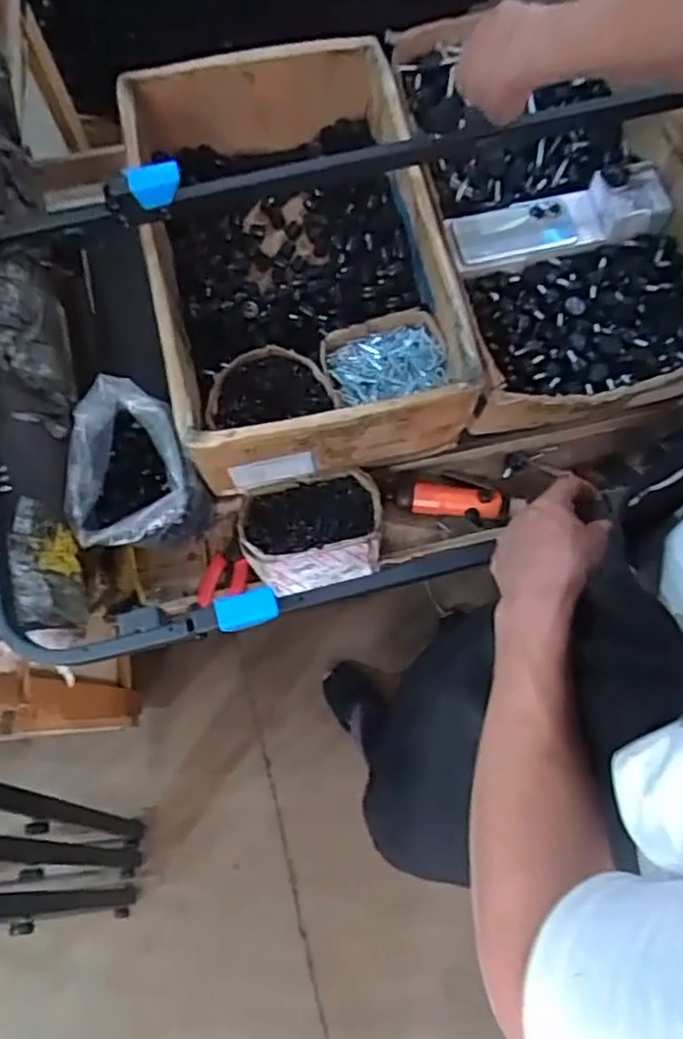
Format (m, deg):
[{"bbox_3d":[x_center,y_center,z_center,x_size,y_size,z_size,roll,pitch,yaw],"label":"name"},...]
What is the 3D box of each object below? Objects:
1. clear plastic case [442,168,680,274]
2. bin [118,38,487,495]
[{"bbox_3d":[0.282,-0.391,0.901,0.274,0.044,0.095,-10,73,9],"label":"clear plastic case"},{"bbox_3d":[-0.060,-0.337,0.887,0.352,0.168,0.547,-11,75,-3],"label":"bin"}]

